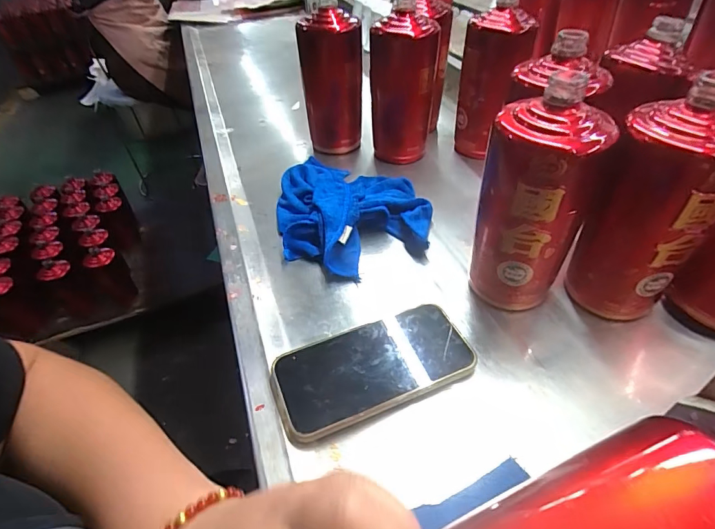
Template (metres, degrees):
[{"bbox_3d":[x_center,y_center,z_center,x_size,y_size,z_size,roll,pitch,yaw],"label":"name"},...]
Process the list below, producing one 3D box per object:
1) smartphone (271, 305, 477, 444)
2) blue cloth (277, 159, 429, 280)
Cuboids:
[{"bbox_3d":[0.013,0.082,0.345,0.160,0.009,0.079,-19,44,-15],"label":"smartphone"},{"bbox_3d":[-0.013,-0.073,0.505,0.176,0.042,0.209,-18,44,-14],"label":"blue cloth"}]

